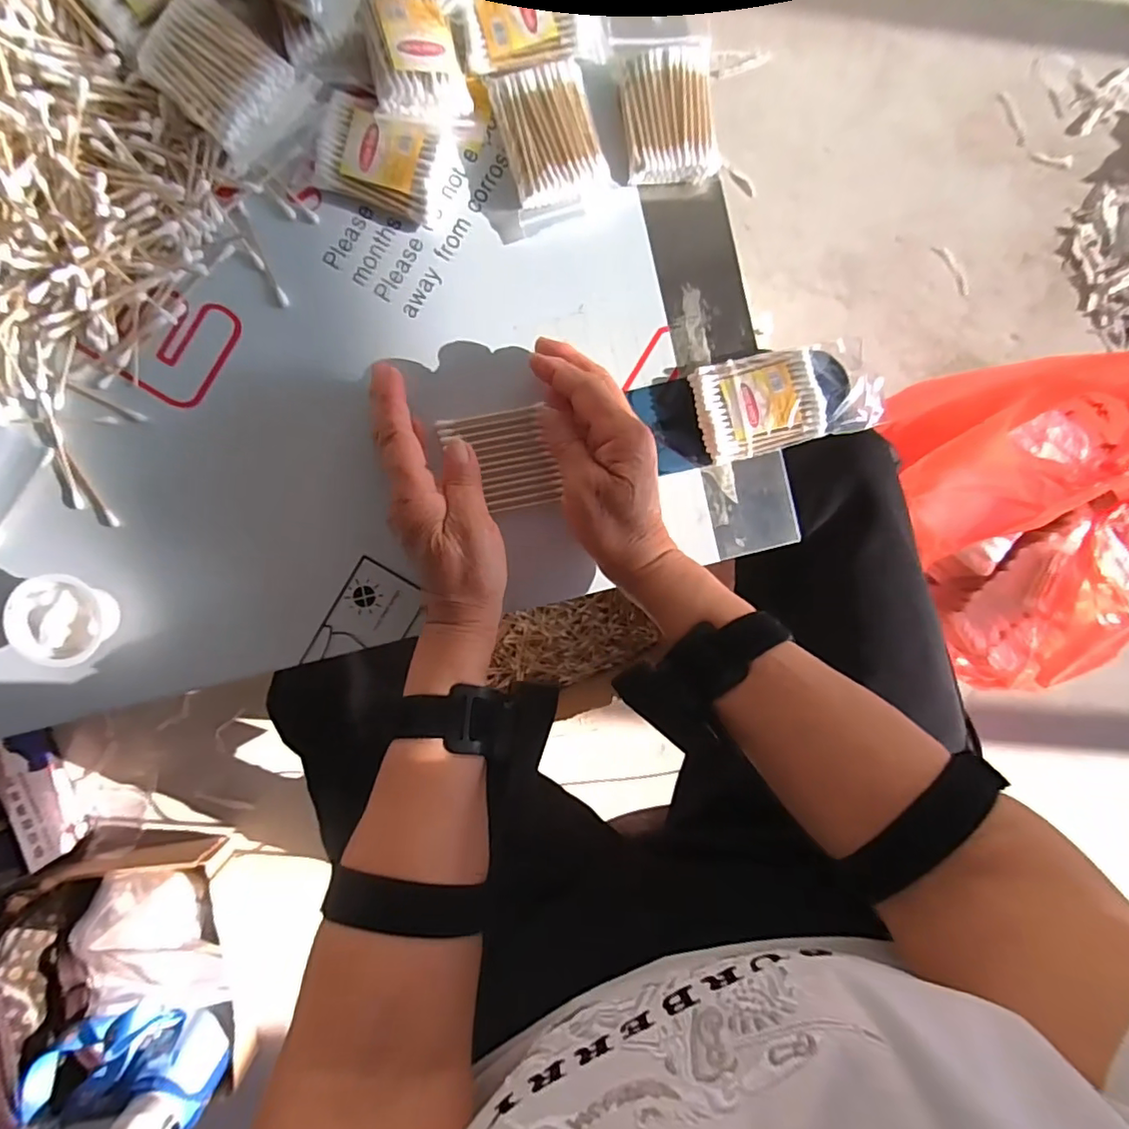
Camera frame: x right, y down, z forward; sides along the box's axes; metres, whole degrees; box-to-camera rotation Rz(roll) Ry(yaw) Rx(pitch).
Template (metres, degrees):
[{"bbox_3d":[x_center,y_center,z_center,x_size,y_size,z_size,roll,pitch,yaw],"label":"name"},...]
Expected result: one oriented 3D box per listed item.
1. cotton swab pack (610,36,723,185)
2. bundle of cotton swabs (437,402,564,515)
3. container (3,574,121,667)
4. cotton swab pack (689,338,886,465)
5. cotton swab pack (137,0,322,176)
[{"bbox_3d":[0.066,-0.292,0.367,0.059,0.019,0.088,-6,91,-2],"label":"cotton swab pack"},{"bbox_3d":[-0.042,-0.068,0.370,0.068,0.007,0.064,-11,90,-2],"label":"bundle of cotton swabs"},{"bbox_3d":[-0.303,0.033,0.348,0.050,0.029,0.051,0,91,-3],"label":"container"},{"bbox_3d":[0.147,-0.110,0.376,0.116,0.018,0.062,-13,92,-2],"label":"cotton swab pack"},{"bbox_3d":[-0.194,-0.279,0.325,0.082,0.021,0.064,44,89,-3],"label":"cotton swab pack"}]

